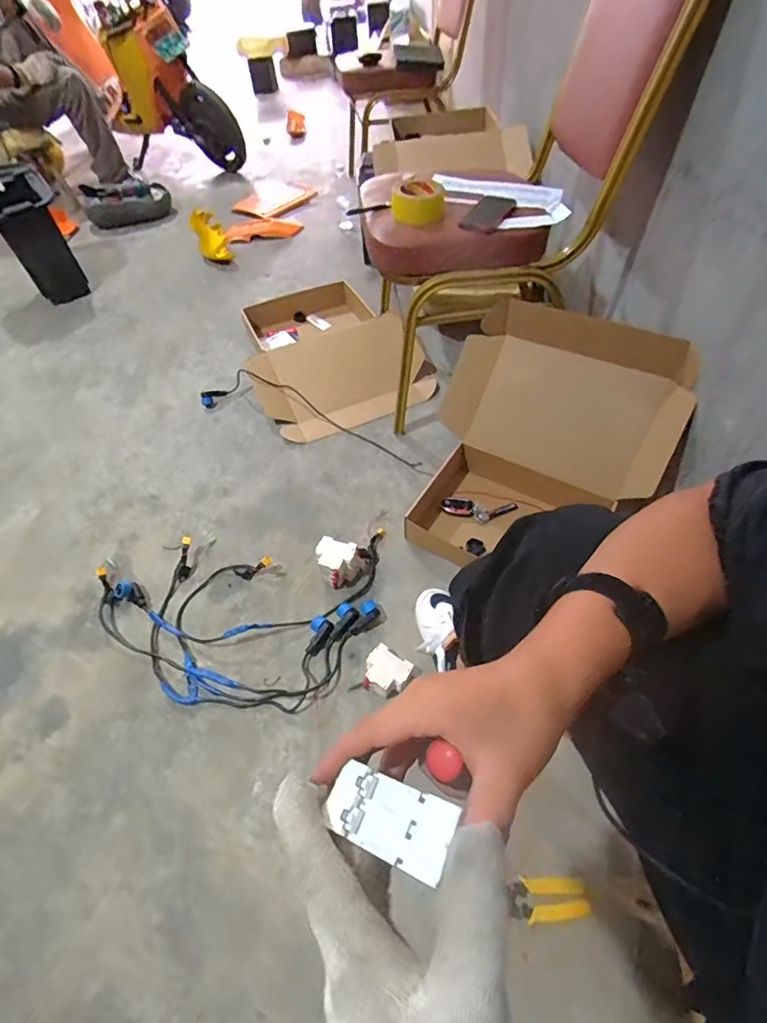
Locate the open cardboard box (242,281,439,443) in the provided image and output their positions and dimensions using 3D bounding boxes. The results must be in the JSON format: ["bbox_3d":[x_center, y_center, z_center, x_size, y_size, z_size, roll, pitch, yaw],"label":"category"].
[{"bbox_3d":[-0.172,-0.507,1.495,0.522,0.113,0.627,-24,55,-16],"label":"open cardboard box"}]

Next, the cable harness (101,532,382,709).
[{"bbox_3d":[-0.283,0.194,0.950,0.557,0.073,0.357,-7,52,-3],"label":"cable harness"}]

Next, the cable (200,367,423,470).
[{"bbox_3d":[-0.192,-0.274,1.328,0.706,0.072,0.147,18,55,15],"label":"cable"}]

